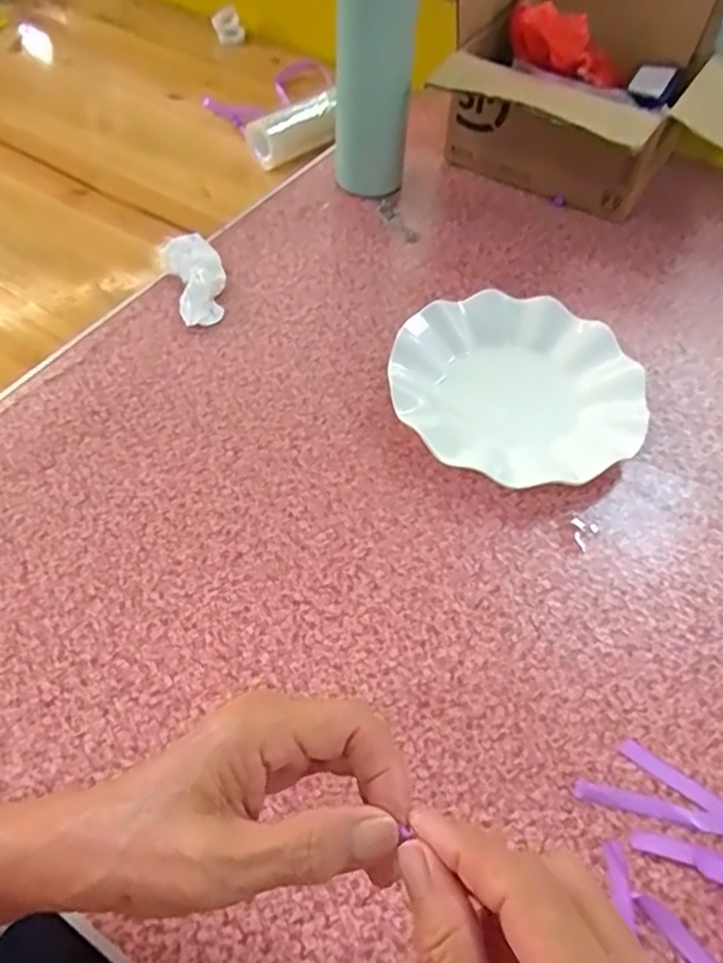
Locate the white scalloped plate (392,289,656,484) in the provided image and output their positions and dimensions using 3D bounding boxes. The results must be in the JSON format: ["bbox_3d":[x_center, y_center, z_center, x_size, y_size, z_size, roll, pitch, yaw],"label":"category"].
[{"bbox_3d":[0.114,-0.070,0.503,0.177,0.027,0.172,1,56,-2],"label":"white scalloped plate"}]

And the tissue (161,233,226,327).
[{"bbox_3d":[-0.136,-0.170,0.562,0.044,0.023,0.090,-16,58,-13],"label":"tissue"}]

